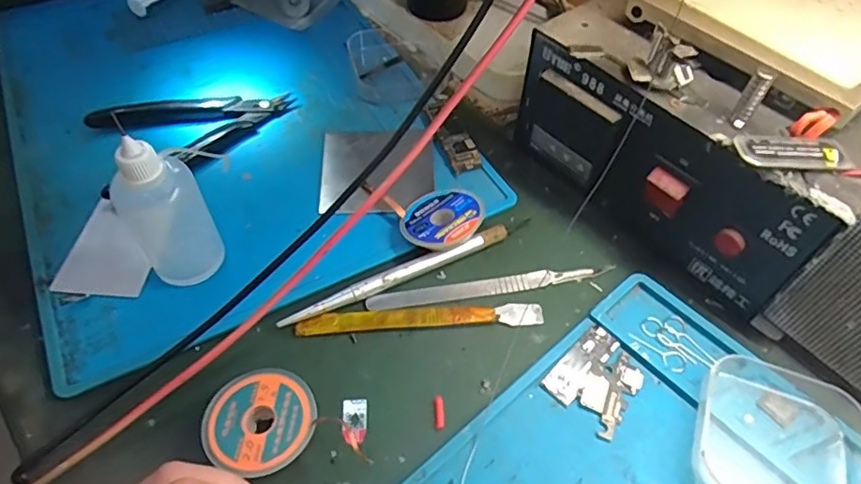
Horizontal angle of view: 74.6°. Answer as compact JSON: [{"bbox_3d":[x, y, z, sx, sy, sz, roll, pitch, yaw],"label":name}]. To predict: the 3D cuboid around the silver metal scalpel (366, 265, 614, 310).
[{"bbox_3d":[0.032,0.022,0.291,0.127,0.004,0.010,-8,53,-5],"label":"silver metal scalpel"}]

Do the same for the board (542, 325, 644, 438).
[{"bbox_3d":[0.078,0.063,0.259,0.036,0.004,0.043,38,62,26],"label":"board"}]

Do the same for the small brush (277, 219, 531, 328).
[{"bbox_3d":[-0.009,0.014,0.294,0.141,0.008,0.009,-24,56,-17],"label":"small brush"}]

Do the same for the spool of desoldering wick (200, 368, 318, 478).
[{"bbox_3d":[-0.072,0.077,0.242,0.045,0.014,0.045,0,53,0],"label":"spool of desoldering wick"}]

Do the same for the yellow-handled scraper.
[{"bbox_3d":[-0.005,0.037,0.280,0.120,0.005,0.012,-3,53,-2],"label":"yellow-handled scraper"}]

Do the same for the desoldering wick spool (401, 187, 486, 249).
[{"bbox_3d":[0.005,-0.012,0.306,0.042,0.019,0.039,0,53,0],"label":"desoldering wick spool"}]

